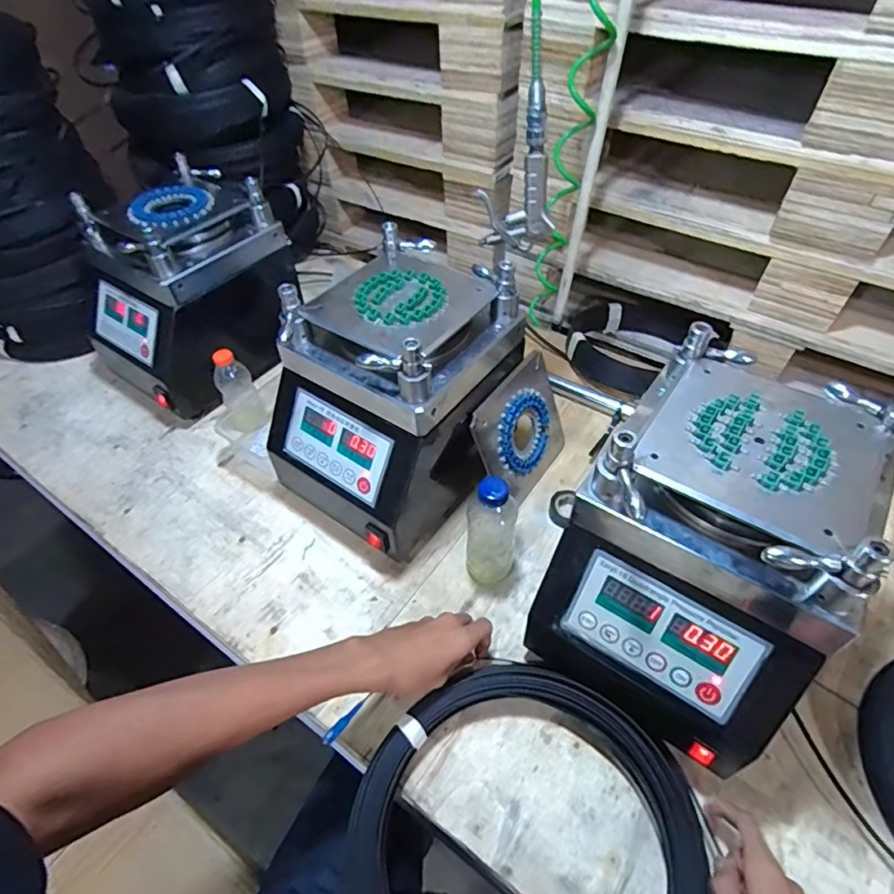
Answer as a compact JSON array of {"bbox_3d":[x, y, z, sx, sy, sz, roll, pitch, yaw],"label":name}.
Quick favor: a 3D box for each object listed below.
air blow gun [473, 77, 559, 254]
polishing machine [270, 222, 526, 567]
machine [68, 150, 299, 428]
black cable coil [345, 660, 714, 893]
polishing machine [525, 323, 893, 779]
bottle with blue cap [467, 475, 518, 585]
[{"bbox_3d":[0.083,-0.315,0.617,0.089,0.171,0.027,8,50,10],"label":"air blow gun"},{"bbox_3d":[-0.069,-0.057,0.682,0.217,0.279,0.280,30,57,26],"label":"polishing machine"},{"bbox_3d":[-0.415,-0.250,0.866,0.231,0.279,0.294,35,59,28],"label":"machine"},{"bbox_3d":[0.070,0.344,0.464,0.298,0.034,0.283,-2,49,2],"label":"black cable coil"},{"bbox_3d":[0.227,0.094,0.488,0.224,0.259,0.272,28,56,24],"label":"polishing machine"},{"bbox_3d":[0.054,0.089,0.625,0.058,0.172,0.069,5,50,8],"label":"bottle with blue cap"}]

